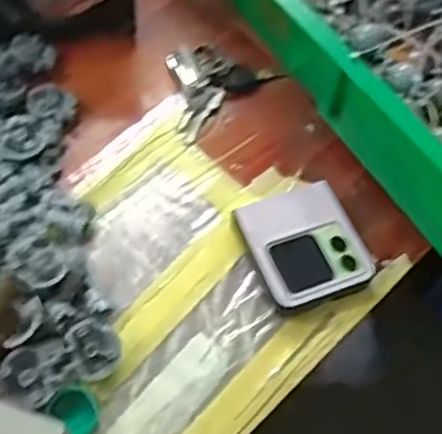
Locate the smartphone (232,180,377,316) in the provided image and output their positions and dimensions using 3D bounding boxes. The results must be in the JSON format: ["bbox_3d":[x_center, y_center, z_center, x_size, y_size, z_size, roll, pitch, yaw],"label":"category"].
[{"bbox_3d":[0.059,0.021,0.442,0.080,0.022,0.083,-20,63,-14],"label":"smartphone"}]

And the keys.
[{"bbox_3d":[-0.008,-0.121,0.525,0.111,0.013,0.075,-36,68,-21],"label":"keys"}]

